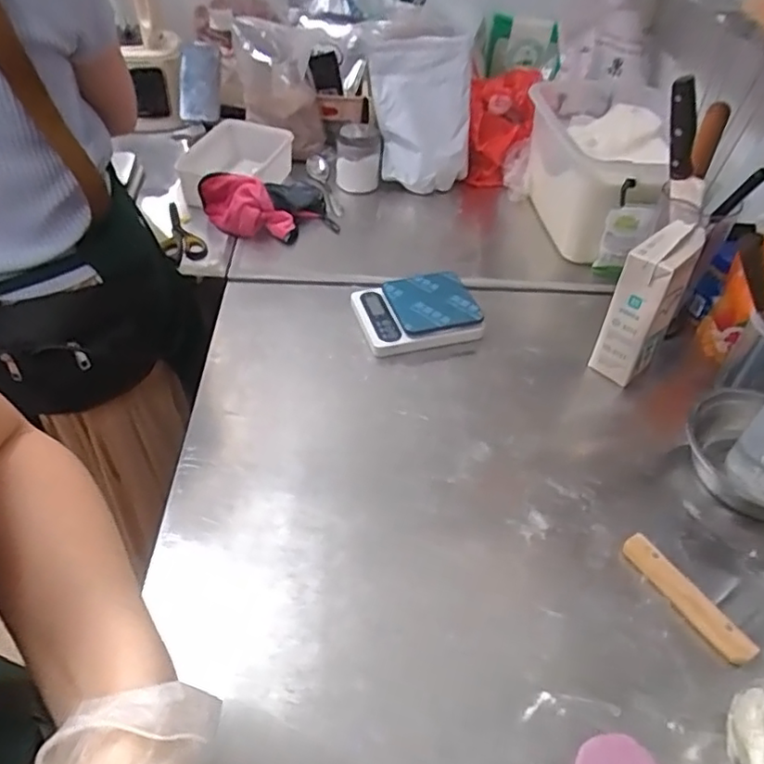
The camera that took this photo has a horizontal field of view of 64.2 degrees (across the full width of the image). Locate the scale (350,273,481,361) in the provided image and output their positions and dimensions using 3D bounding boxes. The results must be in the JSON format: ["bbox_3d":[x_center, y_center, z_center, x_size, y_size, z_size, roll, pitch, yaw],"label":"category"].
[{"bbox_3d":[0.053,-0.102,0.921,0.168,0.040,0.142,-9,47,-11],"label":"scale"}]

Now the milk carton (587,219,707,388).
[{"bbox_3d":[0.353,-0.099,0.822,0.069,0.215,0.094,31,52,25],"label":"milk carton"}]

